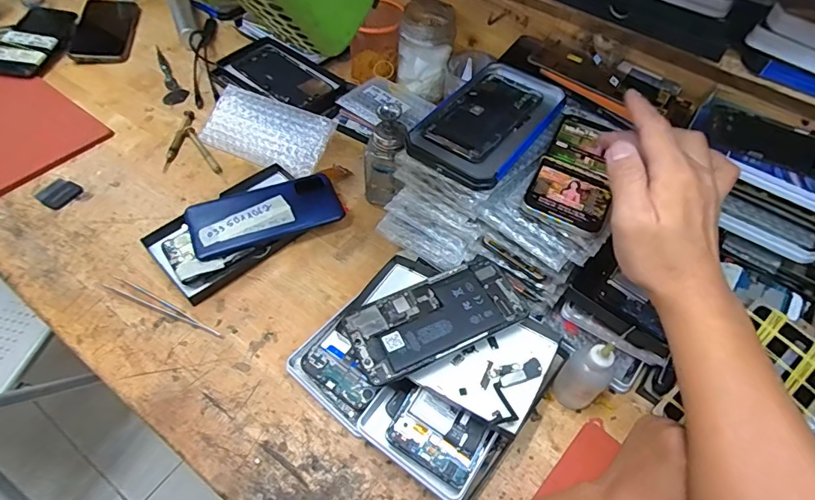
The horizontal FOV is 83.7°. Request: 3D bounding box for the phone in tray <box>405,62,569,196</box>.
[{"bbox_3d":[0.084,-0.132,0.454,0.098,0.012,0.183,32,59,18],"label":"phone in tray"}]

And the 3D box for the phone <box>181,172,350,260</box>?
[{"bbox_3d":[-0.160,-0.043,0.514,0.164,0.012,0.075,-19,66,-18],"label":"phone"}]

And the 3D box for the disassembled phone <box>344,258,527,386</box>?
[{"bbox_3d":[0.026,0.060,0.409,0.154,0.005,0.077,-23,55,-16],"label":"disassembled phone"}]

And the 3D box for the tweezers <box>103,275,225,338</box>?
[{"bbox_3d":[-0.243,0.058,0.455,0.138,0.009,0.015,22,56,12],"label":"tweezers"}]

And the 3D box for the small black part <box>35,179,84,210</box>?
[{"bbox_3d":[-0.415,-0.068,0.543,0.040,0.007,0.041,29,58,17],"label":"small black part"}]

